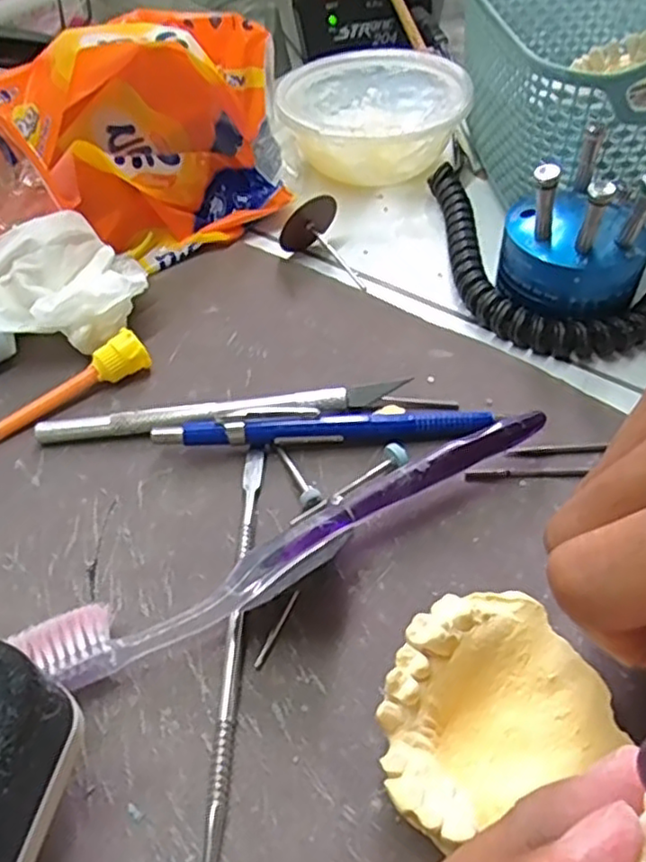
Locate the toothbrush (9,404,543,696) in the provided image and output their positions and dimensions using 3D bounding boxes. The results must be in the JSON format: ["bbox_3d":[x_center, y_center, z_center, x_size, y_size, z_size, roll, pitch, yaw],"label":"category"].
[{"bbox_3d":[-0.005,0.032,0.213,0.168,0.019,0.022,-27,52,-19],"label":"toothbrush"}]

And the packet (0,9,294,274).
[{"bbox_3d":[-0.088,-0.129,0.312,0.153,0.093,0.056,-30,53,-21],"label":"packet"}]

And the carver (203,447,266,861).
[{"bbox_3d":[-0.026,0.064,0.195,0.006,0.005,0.153,-1,48,3],"label":"carver"}]

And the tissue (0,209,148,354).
[{"bbox_3d":[-0.113,-0.058,0.285,0.071,0.038,0.053,-19,50,-13],"label":"tissue"}]

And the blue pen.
[{"bbox_3d":[0.001,-0.001,0.246,0.117,0.013,0.010,-4,48,0],"label":"blue pen"}]

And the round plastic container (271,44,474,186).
[{"bbox_3d":[0.026,-0.171,0.376,0.101,0.038,0.109,-2,48,2],"label":"round plastic container"}]

